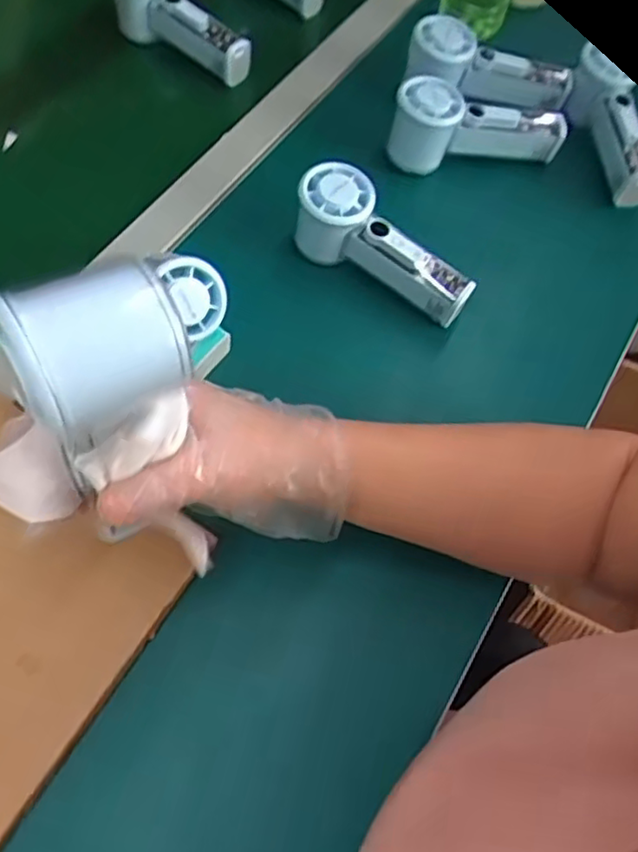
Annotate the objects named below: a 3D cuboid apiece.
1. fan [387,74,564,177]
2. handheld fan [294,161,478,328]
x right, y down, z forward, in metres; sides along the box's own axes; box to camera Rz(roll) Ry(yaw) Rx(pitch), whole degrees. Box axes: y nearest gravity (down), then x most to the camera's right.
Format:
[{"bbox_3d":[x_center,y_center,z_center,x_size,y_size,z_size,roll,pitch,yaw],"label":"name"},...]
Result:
[{"bbox_3d":[0.138,-0.263,0.598,0.161,0.069,0.047,-3,62,-21],"label":"fan"},{"bbox_3d":[0.047,-0.135,0.520,0.154,0.063,0.054,37,66,-3],"label":"handheld fan"}]

